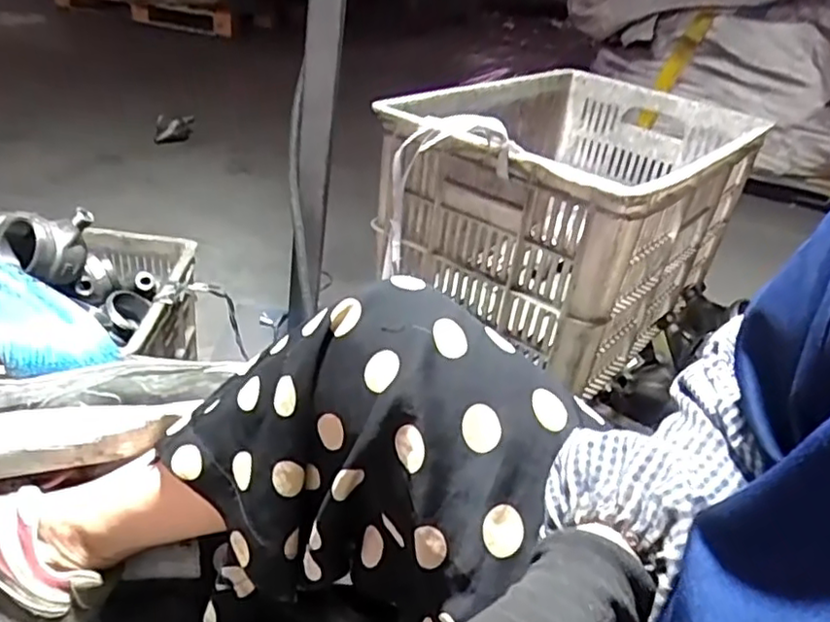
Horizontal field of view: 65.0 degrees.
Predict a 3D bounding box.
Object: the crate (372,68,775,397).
[{"bbox_3d":[0.195,-0.135,0.832,0.310,0.237,0.497,28,37,30],"label":"crate"}]

